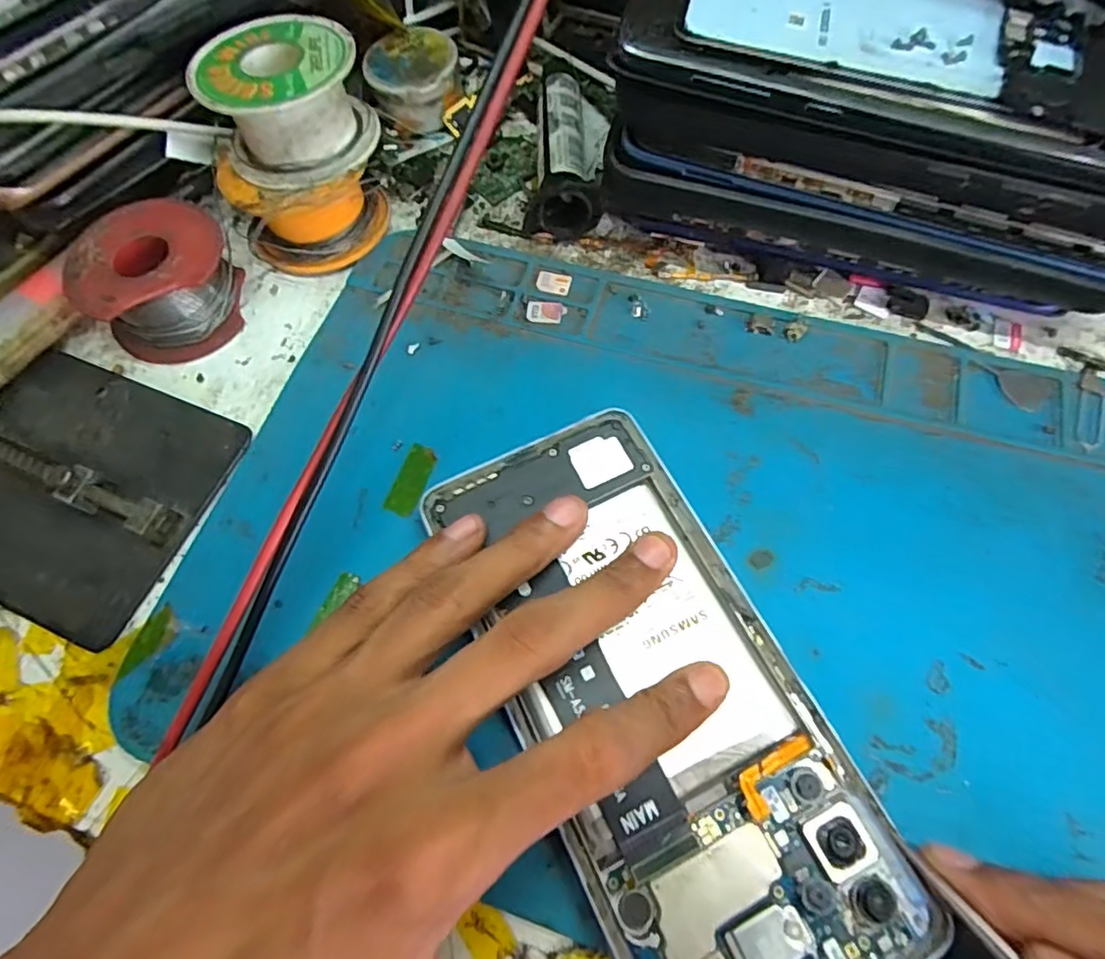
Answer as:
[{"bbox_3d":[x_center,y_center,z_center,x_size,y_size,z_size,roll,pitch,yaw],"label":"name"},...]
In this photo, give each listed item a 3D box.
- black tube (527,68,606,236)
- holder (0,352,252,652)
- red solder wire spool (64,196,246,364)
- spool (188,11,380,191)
[{"bbox_3d":[0.004,-0.127,0.236,0.026,0.021,0.074,-1,66,2],"label":"black tube"},{"bbox_3d":[-0.165,-0.004,0.191,0.110,0.017,0.078,21,68,11],"label":"holder"},{"bbox_3d":[-0.137,-0.071,0.212,0.048,0.030,0.045,-1,66,2],"label":"red solder wire spool"},{"bbox_3d":[-0.089,-0.126,0.206,0.051,0.034,0.047,-1,66,2],"label":"spool"}]

